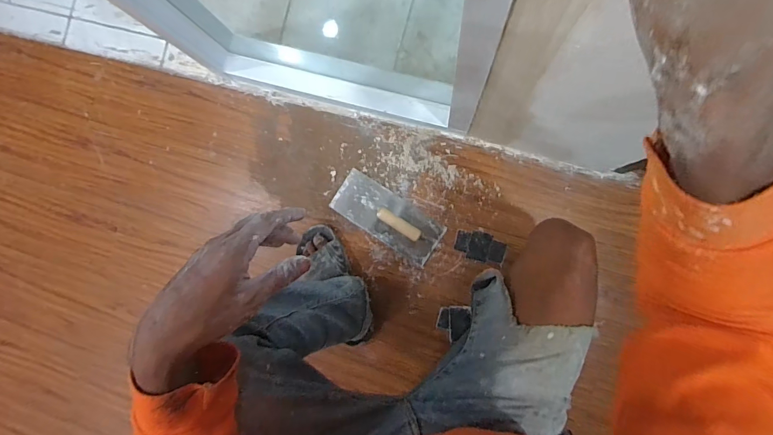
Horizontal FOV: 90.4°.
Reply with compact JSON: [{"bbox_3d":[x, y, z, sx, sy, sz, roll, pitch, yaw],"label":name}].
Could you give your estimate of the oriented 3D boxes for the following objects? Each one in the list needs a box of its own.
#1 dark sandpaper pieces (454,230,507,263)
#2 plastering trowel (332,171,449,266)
[{"bbox_3d":[0.220,0.068,0.899,0.115,0.004,0.066,12,92,7],"label":"dark sandpaper pieces"},{"bbox_3d":[0.000,-0.002,0.892,0.264,0.067,0.110,33,92,6],"label":"plastering trowel"}]

